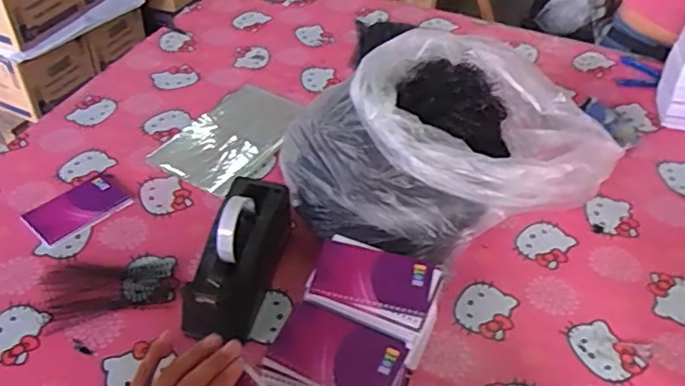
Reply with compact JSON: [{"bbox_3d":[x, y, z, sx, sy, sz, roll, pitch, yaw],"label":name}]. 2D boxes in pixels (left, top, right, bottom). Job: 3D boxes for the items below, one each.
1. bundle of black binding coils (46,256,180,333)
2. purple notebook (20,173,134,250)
[{"bbox_3d":[-0.300,0.119,0.790,0.162,0.018,0.093,-10,45,-12],"label":"bundle of black binding coils"},{"bbox_3d":[-0.387,0.022,0.885,0.132,0.009,0.087,-33,54,-30],"label":"purple notebook"}]

